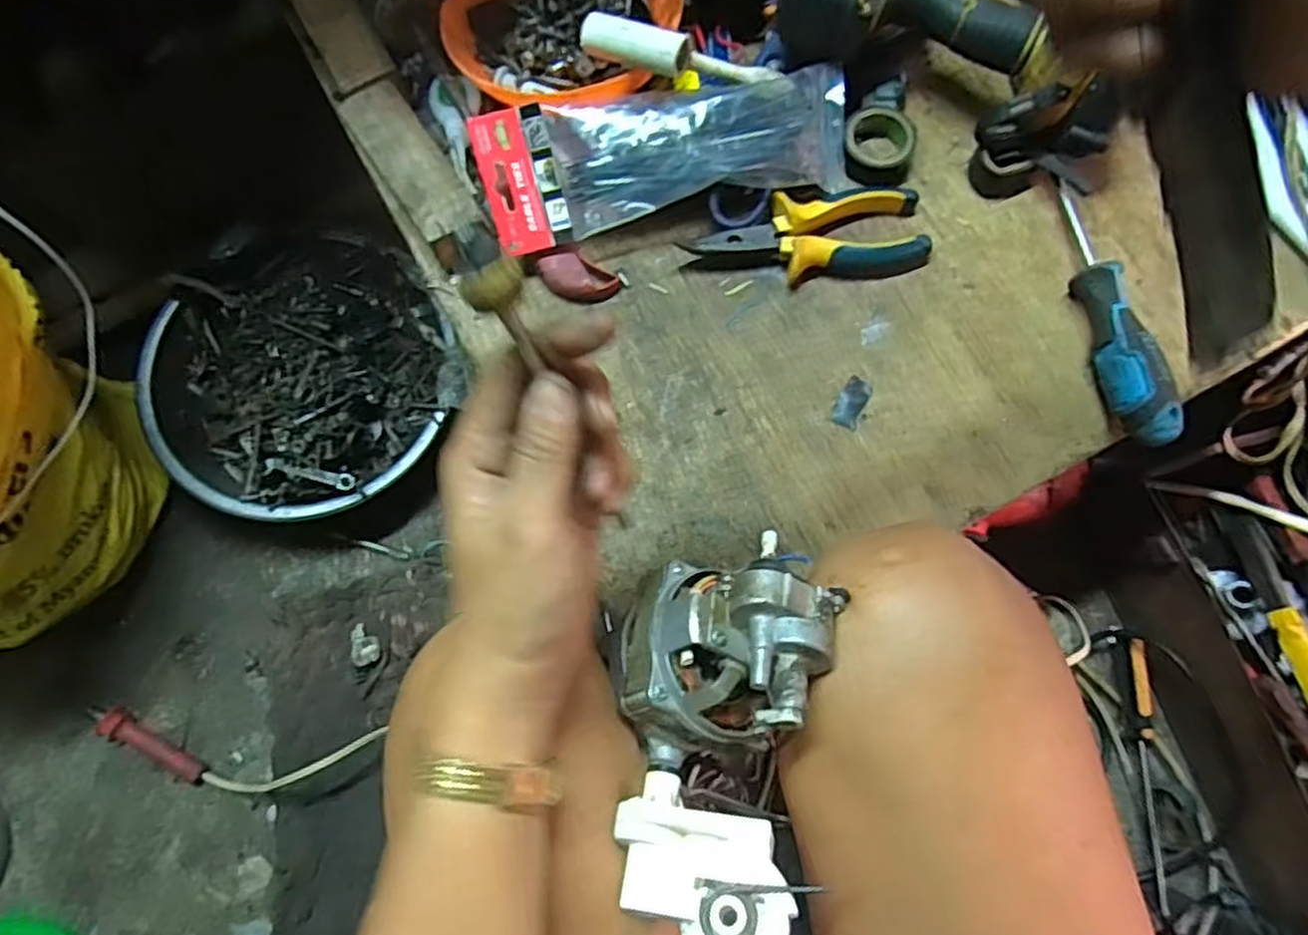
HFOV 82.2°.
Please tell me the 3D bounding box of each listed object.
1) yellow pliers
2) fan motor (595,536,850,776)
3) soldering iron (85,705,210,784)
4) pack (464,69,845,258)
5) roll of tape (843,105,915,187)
[{"bbox_3d":[0.098,-0.147,0.475,0.144,0.023,0.053,-7,75,0],"label":"yellow pliers"},{"bbox_3d":[0.030,0.080,0.338,0.103,0.060,0.084,-24,76,-5],"label":"fan motor"},{"bbox_3d":[-0.486,0.268,0.721,0.125,0.028,0.026,31,78,9],"label":"soldering iron"},{"bbox_3d":[0.008,-0.193,0.458,0.223,0.035,0.079,-13,111,0],"label":"pack"},{"bbox_3d":[0.147,-0.211,0.490,0.046,0.024,0.048,0,76,1],"label":"roll of tape"}]

